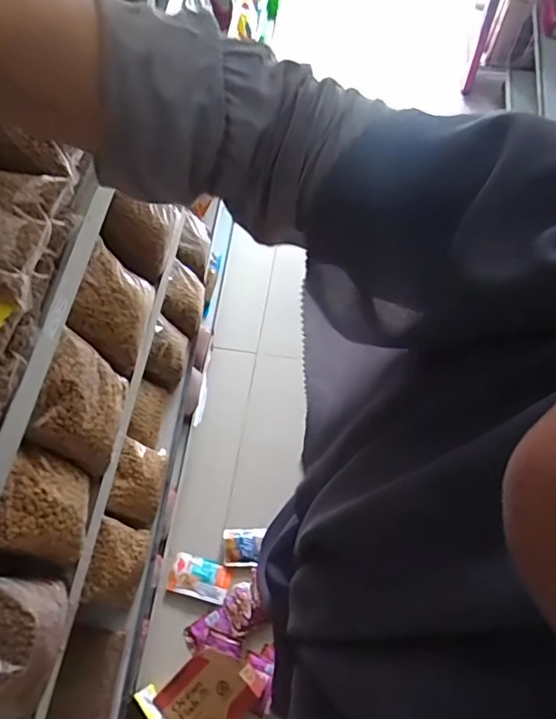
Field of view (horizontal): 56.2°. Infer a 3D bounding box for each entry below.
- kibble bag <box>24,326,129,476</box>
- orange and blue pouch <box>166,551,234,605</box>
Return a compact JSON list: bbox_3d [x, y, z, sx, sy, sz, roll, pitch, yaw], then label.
[{"bbox_3d":[-0.288,0.058,0.727,0.075,0.173,0.154,2,62,21],"label":"kibble bag"},{"bbox_3d":[-0.198,0.553,1.318,0.153,0.023,0.092,14,66,6],"label":"orange and blue pouch"}]

